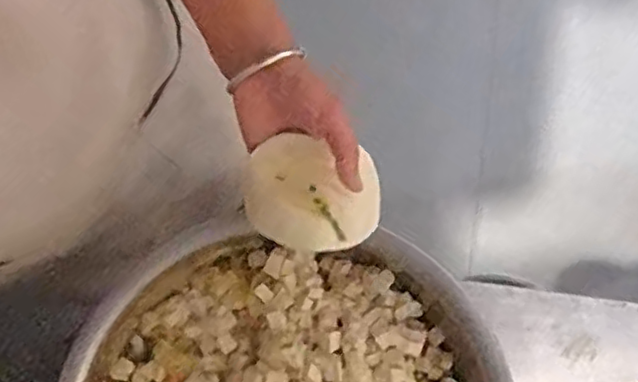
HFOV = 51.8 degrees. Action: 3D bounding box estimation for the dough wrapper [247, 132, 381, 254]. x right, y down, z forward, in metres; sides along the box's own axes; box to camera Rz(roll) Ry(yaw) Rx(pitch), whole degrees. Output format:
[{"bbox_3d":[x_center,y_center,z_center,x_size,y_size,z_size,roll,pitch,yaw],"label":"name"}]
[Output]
[{"bbox_3d":[-0.005,0.004,0.520,0.106,0.015,0.085,9,80,0],"label":"dough wrapper"}]

